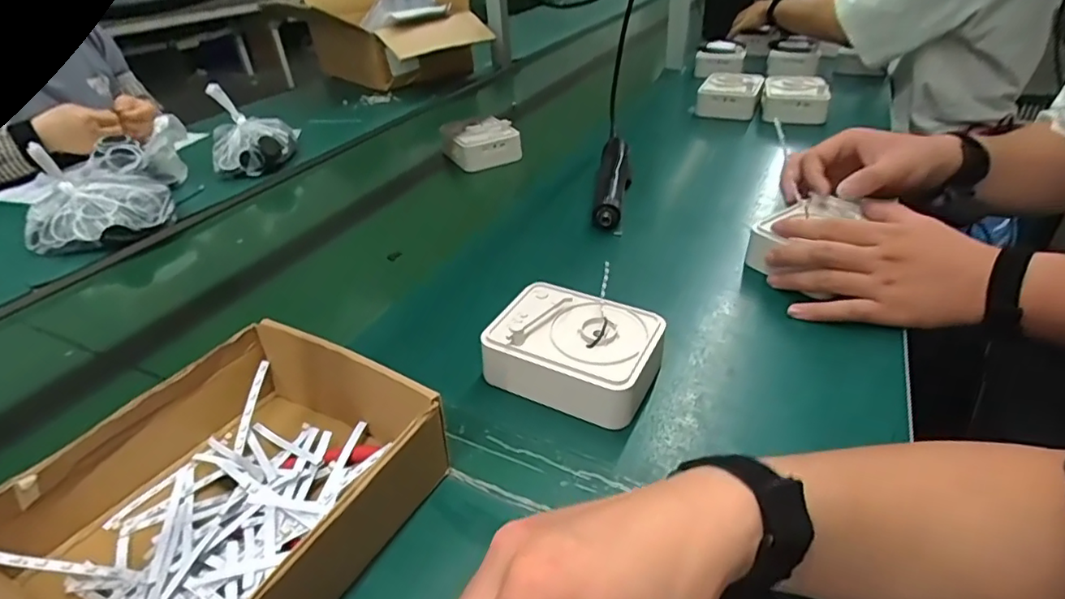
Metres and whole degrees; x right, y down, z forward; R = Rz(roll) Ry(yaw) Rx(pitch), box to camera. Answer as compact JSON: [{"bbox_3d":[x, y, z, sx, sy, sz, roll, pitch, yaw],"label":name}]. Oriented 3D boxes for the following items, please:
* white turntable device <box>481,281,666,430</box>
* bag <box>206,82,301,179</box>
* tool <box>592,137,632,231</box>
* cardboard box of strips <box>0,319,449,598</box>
[{"bbox_3d":[0.036,0.040,0.452,0.128,0.055,0.093,14,38,24],"label":"white turntable device"},{"bbox_3d":[-0.453,-0.271,0.909,0.128,0.111,0.136,-13,35,-14],"label":"bag"},{"bbox_3d":[0.104,-0.152,0.724,0.041,0.048,0.199,3,34,10],"label":"tool"},{"bbox_3d":[-0.185,0.117,0.334,0.186,0.076,0.206,16,38,26],"label":"cardboard box of strips"}]

